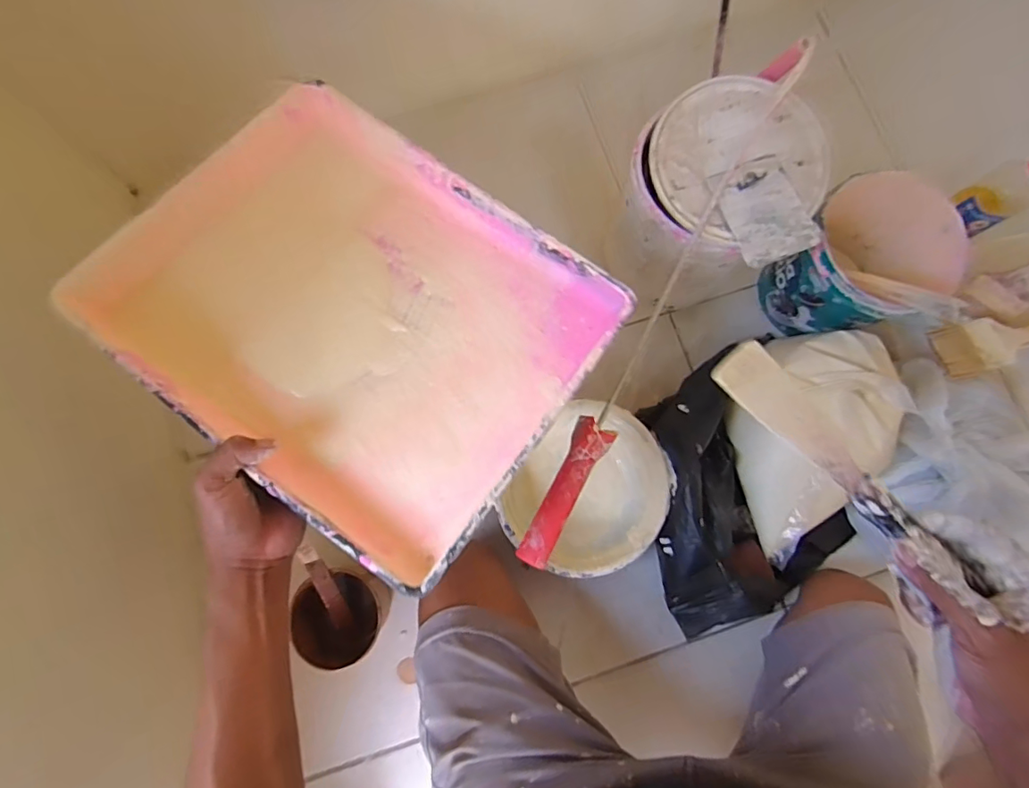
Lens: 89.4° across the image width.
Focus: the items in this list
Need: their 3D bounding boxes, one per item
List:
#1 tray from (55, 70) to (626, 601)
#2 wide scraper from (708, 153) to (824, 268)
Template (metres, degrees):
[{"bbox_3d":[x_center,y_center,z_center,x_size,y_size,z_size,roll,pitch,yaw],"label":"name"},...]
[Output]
[{"bbox_3d":[-0.132,-0.073,0.420,0.369,0.067,0.277,36,80,6],"label":"tray"},{"bbox_3d":[0.252,-0.186,0.523,0.080,0.009,0.108,-19,79,-4],"label":"wide scraper"}]

